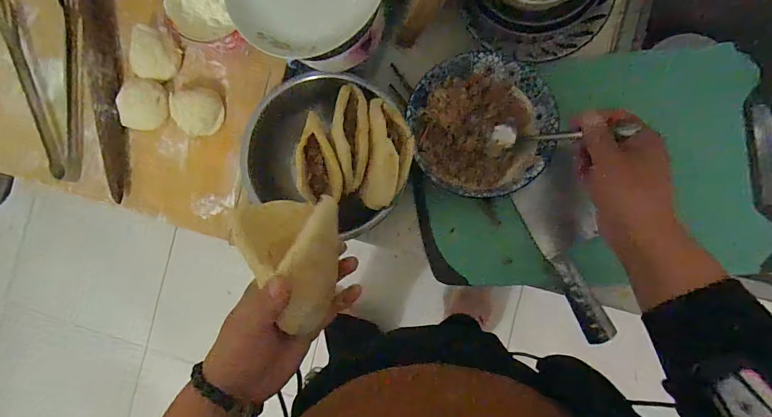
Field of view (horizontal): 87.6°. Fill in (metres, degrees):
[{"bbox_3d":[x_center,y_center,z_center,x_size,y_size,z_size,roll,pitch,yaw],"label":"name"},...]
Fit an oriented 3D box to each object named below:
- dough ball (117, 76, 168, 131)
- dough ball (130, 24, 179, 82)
[{"bbox_3d":[-0.317,-0.135,0.527,0.075,0.021,0.063,12,90,7],"label":"dough ball"},{"bbox_3d":[-0.304,-0.203,0.531,0.052,0.025,0.068,7,89,7],"label":"dough ball"}]

